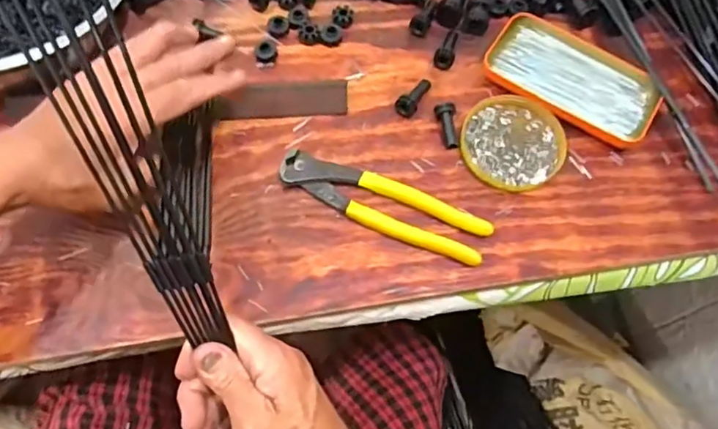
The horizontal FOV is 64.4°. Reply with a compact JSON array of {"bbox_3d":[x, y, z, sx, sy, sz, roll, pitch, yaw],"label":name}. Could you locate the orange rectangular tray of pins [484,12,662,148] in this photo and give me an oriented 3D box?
[{"bbox_3d":[0.185,-0.119,0.489,0.142,0.023,0.080,34,65,14],"label":"orange rectangular tray of pins"}]

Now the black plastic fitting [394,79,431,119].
[{"bbox_3d":[0.046,-0.100,0.477,0.016,0.014,0.041,30,64,12],"label":"black plastic fitting"}]

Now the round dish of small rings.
[{"bbox_3d":[0.125,-0.059,0.462,0.081,0.021,0.079,16,62,6],"label":"round dish of small rings"}]

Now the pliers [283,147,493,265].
[{"bbox_3d":[0.018,-0.008,0.433,0.162,0.015,0.040,21,63,8],"label":"pliers"}]

